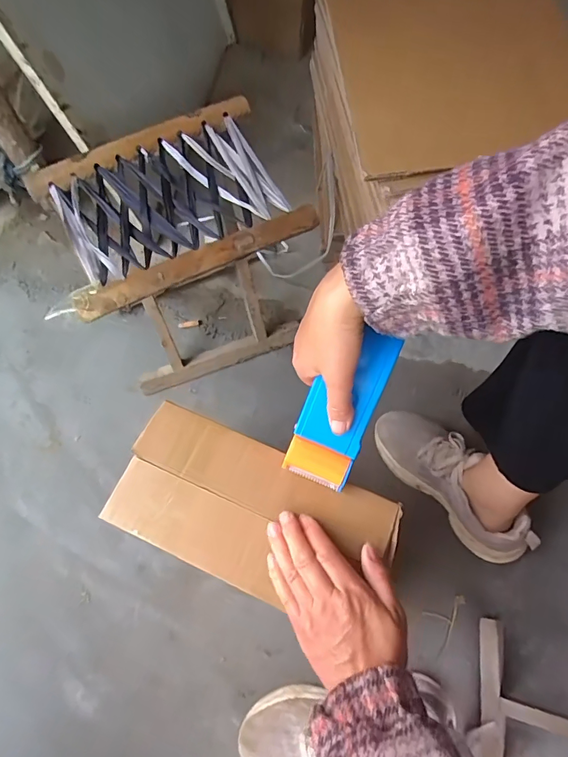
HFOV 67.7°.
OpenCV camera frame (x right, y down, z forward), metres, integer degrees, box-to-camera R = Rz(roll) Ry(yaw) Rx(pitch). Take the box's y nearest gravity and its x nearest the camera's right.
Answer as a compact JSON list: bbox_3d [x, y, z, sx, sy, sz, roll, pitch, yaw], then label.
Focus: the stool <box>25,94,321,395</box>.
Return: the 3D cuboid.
[{"bbox_3d":[-0.129,-0.155,0.603,0.280,0.283,0.202,-24,71,-9],"label":"stool"}]

